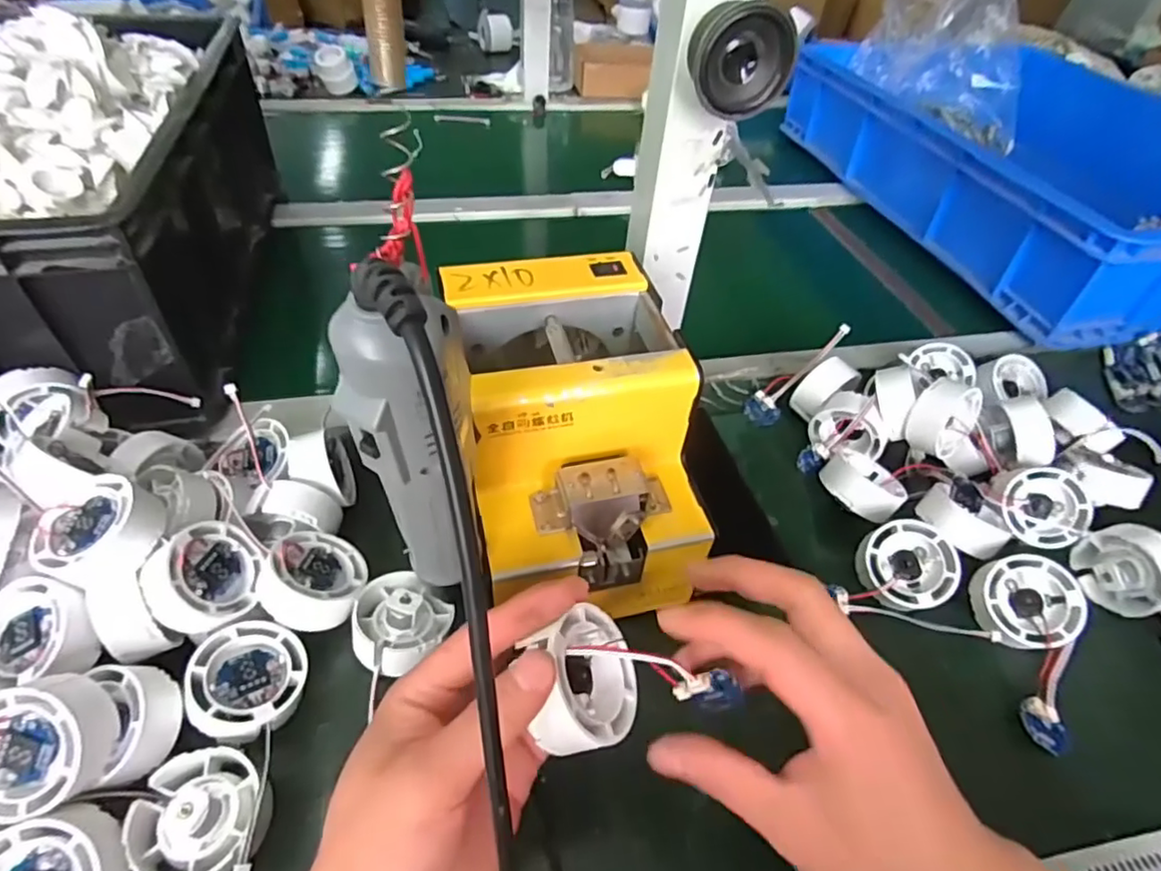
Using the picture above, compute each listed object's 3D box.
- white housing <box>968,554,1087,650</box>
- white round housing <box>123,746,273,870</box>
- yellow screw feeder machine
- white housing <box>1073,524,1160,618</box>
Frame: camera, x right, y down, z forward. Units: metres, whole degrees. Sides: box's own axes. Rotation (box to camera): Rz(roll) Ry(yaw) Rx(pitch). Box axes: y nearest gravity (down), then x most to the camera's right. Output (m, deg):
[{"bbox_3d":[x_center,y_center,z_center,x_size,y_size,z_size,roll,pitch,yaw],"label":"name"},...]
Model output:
[{"bbox_3d":[0.274,0.103,0.378,0.054,0.027,0.053,-5,60,9],"label":"white housing"},{"bbox_3d":[-0.172,0.174,0.280,0.055,0.033,0.055,2,46,-3],"label":"white round housing"},{"bbox_3d":[-0.006,-0.005,0.362,0.125,0.125,0.173,-8,48,-12],"label":"yellow screw feeder machine"},{"bbox_3d":[0.353,0.089,0.400,0.034,0.058,0.053,-20,51,-22],"label":"white housing"}]

